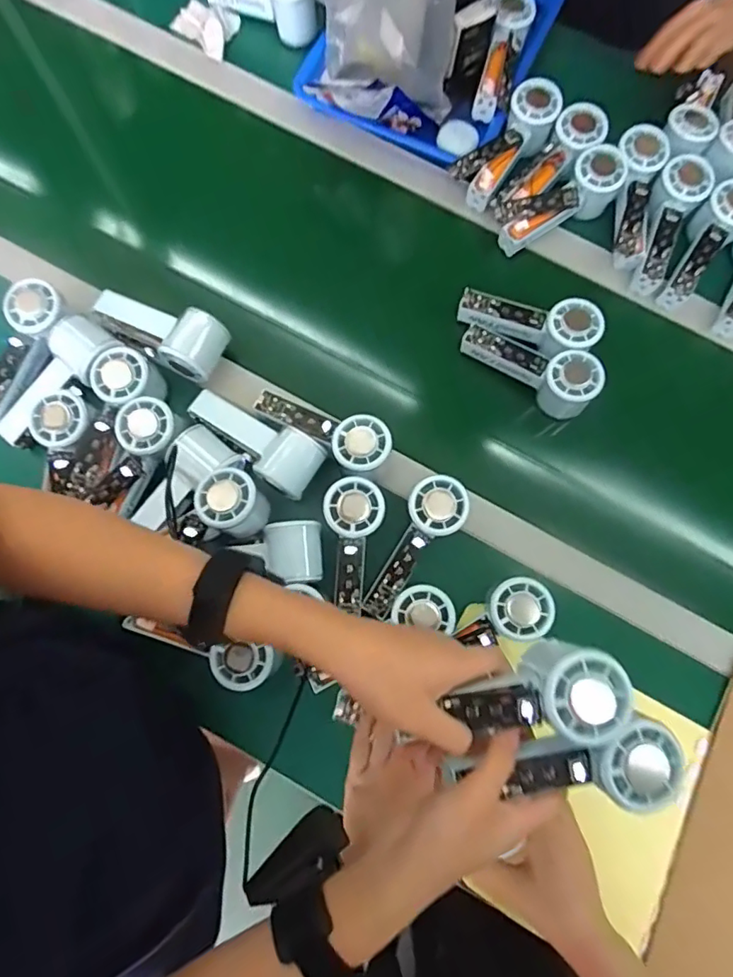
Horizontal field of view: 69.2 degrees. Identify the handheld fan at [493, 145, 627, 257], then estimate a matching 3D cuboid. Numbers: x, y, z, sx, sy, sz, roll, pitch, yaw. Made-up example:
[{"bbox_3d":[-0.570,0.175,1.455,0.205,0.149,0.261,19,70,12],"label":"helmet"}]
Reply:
[{"bbox_3d":[0.225,-0.336,0.627,0.158,0.048,0.056,-27,80,7],"label":"handheld fan"}]

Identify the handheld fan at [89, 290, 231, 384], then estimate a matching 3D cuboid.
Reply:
[{"bbox_3d":[-0.218,-0.166,0.574,0.127,0.054,0.074,22,79,4],"label":"handheld fan"}]

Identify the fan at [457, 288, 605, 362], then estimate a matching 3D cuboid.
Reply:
[{"bbox_3d":[0.179,-0.183,0.591,0.149,0.042,0.056,17,78,16],"label":"fan"}]

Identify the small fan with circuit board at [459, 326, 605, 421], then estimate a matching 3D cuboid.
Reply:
[{"bbox_3d":[0.178,-0.138,0.586,0.149,0.068,0.059,37,80,6],"label":"small fan with circuit board"}]

